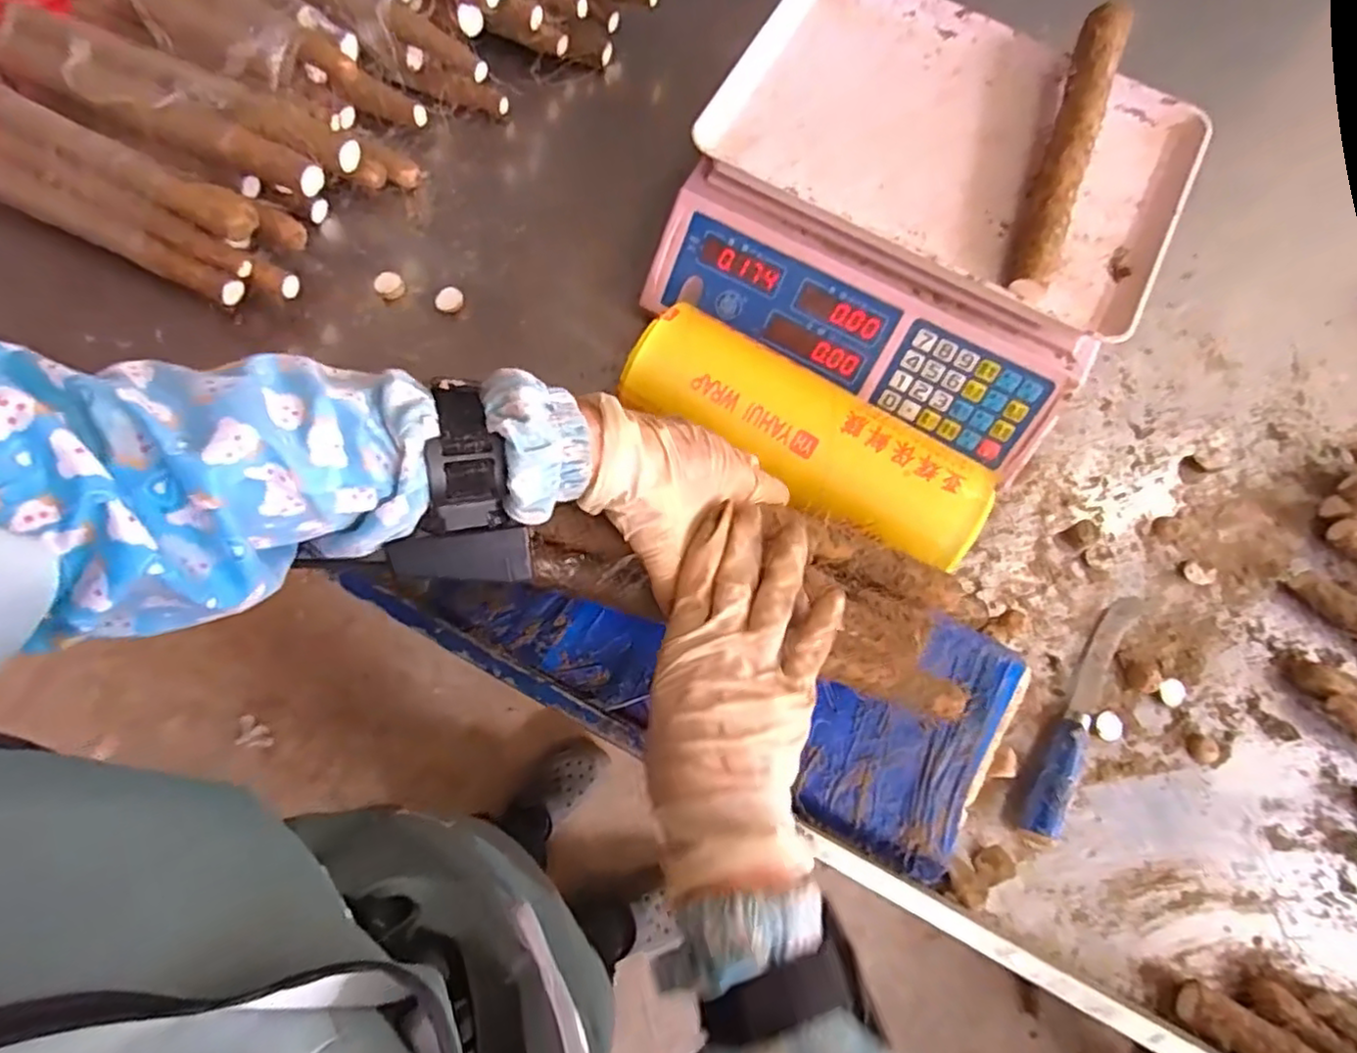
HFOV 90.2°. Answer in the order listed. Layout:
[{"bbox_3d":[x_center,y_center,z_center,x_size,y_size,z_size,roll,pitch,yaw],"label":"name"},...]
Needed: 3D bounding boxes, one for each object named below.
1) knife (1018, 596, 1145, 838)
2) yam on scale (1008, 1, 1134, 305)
[{"bbox_3d":[0.304,0.134,0.499,0.026,0.031,0.206,35,75,9],"label":"knife"},{"bbox_3d":[0.281,-0.271,0.483,0.029,0.033,0.247,21,74,5],"label":"yam on scale"}]

